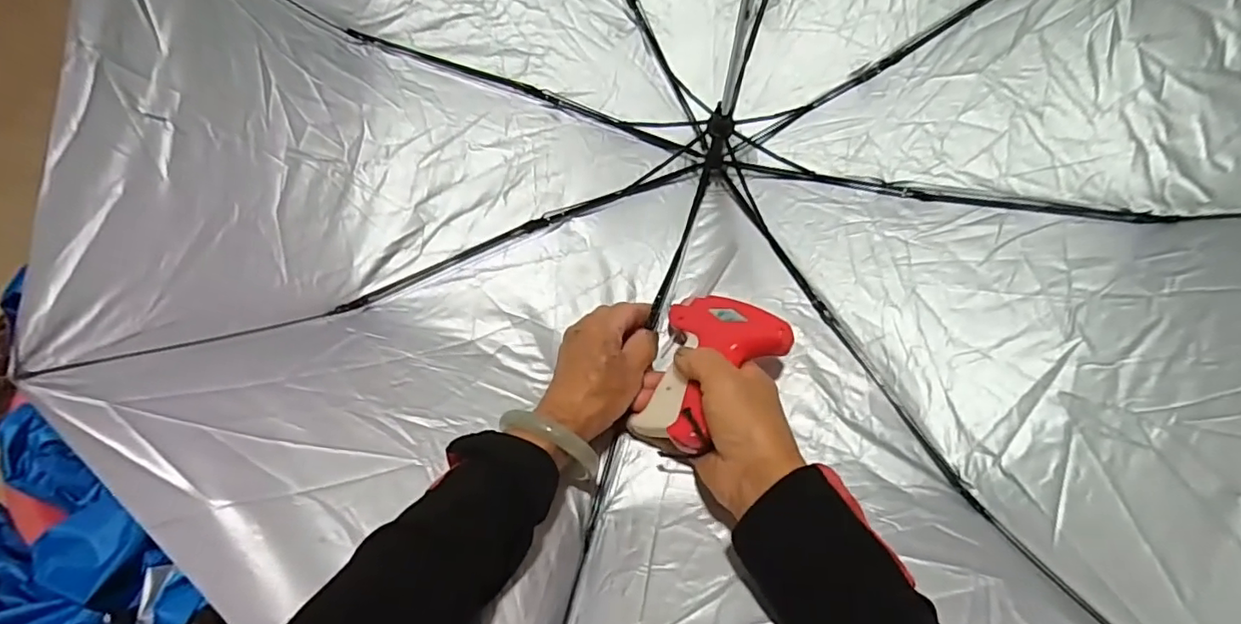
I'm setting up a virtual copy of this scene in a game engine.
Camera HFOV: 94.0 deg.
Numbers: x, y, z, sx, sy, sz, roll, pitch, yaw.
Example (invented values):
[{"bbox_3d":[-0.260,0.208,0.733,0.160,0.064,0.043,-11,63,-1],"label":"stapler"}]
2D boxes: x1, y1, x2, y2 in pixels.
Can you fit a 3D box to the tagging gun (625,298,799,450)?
[{"bbox_3d":[0.067,0.042,0.414,0.094,0.029,0.124,4,55,37],"label":"tagging gun"}]

